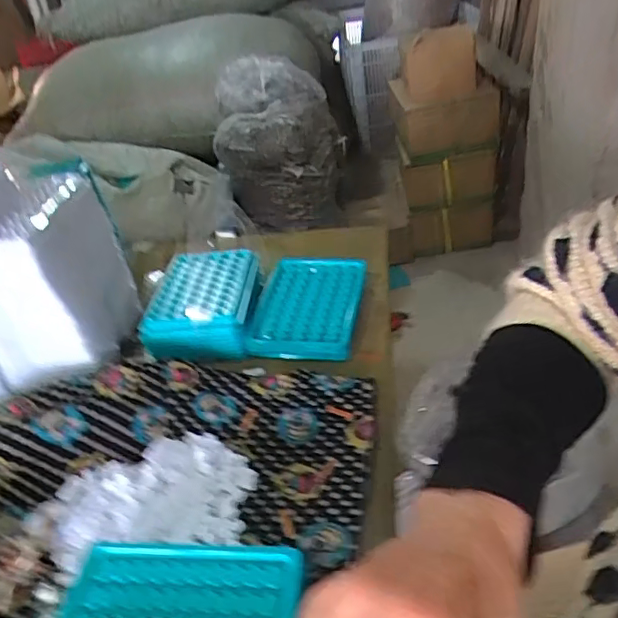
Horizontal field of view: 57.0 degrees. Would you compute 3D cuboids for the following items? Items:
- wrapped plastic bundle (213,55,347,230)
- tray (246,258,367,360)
[{"bbox_3d":[-0.091,-0.528,1.887,0.441,0.474,0.302,-10,35,-3],"label":"wrapped plastic bundle"},{"bbox_3d":[0.000,-0.006,0.562,0.100,0.019,0.132,3,39,12],"label":"tray"}]

